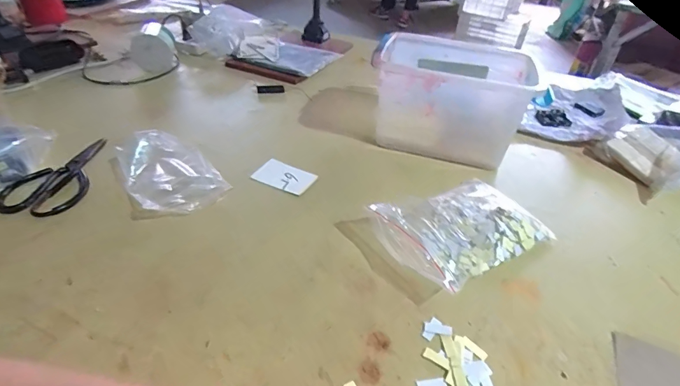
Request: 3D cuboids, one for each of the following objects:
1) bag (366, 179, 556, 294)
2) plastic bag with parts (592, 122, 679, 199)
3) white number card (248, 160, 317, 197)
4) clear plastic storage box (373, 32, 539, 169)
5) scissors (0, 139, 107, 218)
[{"bbox_3d":[0.166,0.047,0.526,0.219,0.050,0.141,-18,43,-26],"label":"bag"},{"bbox_3d":[0.570,-0.073,0.670,0.110,0.098,0.183,-6,39,-13],"label":"plastic bag with parts"},{"bbox_3d":[-0.089,-0.026,0.626,0.093,0.006,0.060,23,45,15],"label":"white number card"},{"bbox_3d":[0.196,-0.166,0.712,0.251,0.176,0.192,17,40,16],"label":"clear plastic storage box"},{"bbox_3d":[-0.408,-0.025,0.588,0.097,0.012,0.201,24,39,8],"label":"scissors"}]

